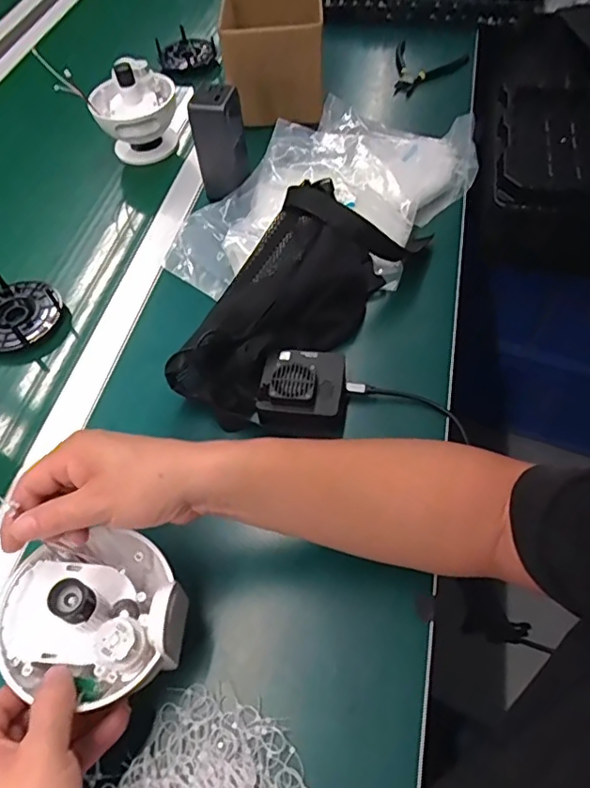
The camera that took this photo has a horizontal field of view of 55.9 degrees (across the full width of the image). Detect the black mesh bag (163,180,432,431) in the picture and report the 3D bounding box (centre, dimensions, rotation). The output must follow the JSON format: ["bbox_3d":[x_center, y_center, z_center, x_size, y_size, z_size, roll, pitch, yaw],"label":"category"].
[{"bbox_3d":[-0.009,-0.105,0.568,0.126,0.098,0.291,34,64,23],"label":"black mesh bag"}]

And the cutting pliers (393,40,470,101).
[{"bbox_3d":[0.176,-0.473,0.816,0.120,0.013,0.097,37,79,28],"label":"cutting pliers"}]

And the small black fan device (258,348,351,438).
[{"bbox_3d":[0.008,-0.004,0.531,0.082,0.049,0.076,3,56,5],"label":"small black fan device"}]

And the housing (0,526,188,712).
[{"bbox_3d":[-0.140,0.147,0.374,0.117,0.074,0.116,-1,57,2],"label":"housing"}]

